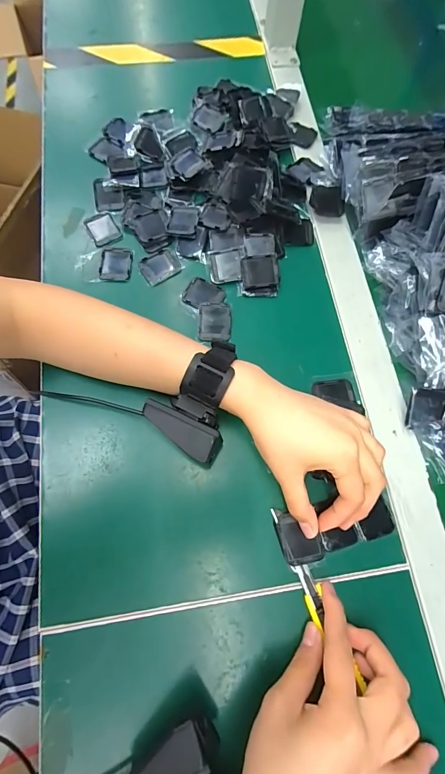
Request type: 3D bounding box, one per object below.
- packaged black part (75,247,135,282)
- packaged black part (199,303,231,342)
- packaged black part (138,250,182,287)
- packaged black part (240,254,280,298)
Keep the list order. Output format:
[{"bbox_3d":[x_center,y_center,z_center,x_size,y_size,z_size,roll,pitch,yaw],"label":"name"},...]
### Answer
[{"bbox_3d":[-0.123,-0.130,0.367,0.056,0.009,0.041,-4,74,-3],"label":"packaged black part"},{"bbox_3d":[-0.008,-0.066,0.351,0.031,0.005,0.039,1,74,-2],"label":"packaged black part"},{"bbox_3d":[-0.067,-0.129,0.369,0.041,0.004,0.035,-34,78,-11],"label":"packaged black part"},{"bbox_3d":[0.040,-0.116,0.363,0.039,0.010,0.041,0,74,-2],"label":"packaged black part"}]

